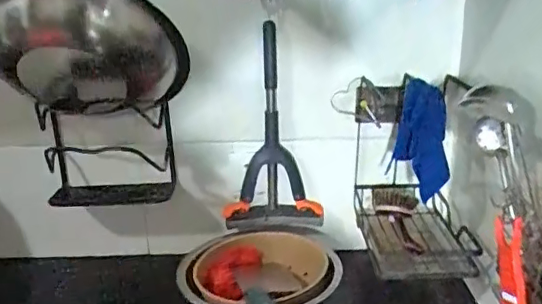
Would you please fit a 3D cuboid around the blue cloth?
[{"bbox_3d":[0.228,-0.030,0.851,0.070,0.141,0.190,2,19,9],"label":"blue cloth"}]

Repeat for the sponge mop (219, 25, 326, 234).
[{"bbox_3d":[0.002,-0.033,0.966,0.167,0.365,0.073,-3,19,-7],"label":"sponge mop"}]

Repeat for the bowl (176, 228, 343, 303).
[{"bbox_3d":[-0.018,0.211,0.909,0.245,0.091,0.249,-1,19,0],"label":"bowl"}]

